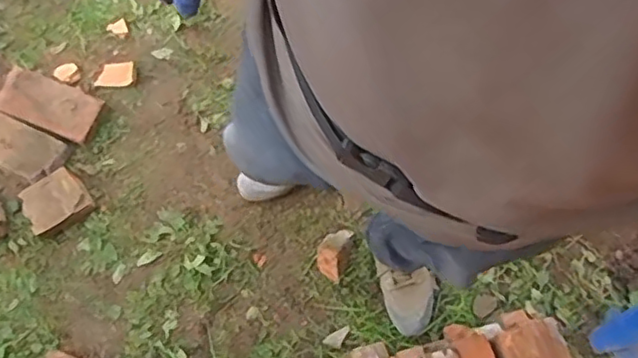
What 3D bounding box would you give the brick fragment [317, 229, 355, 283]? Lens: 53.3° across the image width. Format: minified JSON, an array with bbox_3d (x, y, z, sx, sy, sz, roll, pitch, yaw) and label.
[{"bbox_3d":[0.037,0.165,1.448,0.077,0.046,0.116,30,75,7],"label":"brick fragment"}]

